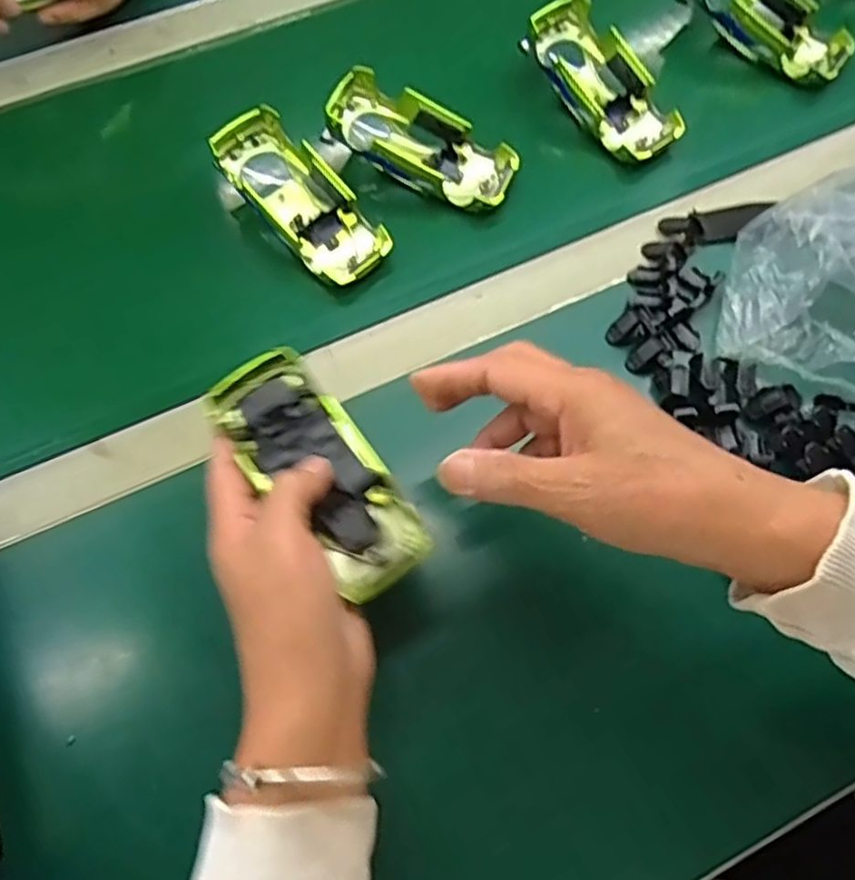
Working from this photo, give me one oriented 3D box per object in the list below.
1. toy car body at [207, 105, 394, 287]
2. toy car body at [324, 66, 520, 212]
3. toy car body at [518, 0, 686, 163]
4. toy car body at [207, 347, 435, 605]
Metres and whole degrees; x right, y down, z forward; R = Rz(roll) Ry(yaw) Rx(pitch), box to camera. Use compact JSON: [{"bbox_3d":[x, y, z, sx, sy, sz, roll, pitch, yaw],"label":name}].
[{"bbox_3d":[-0.088,-0.160,0.473,0.060,0.034,0.140,-39,83,-16],"label":"toy car body"},{"bbox_3d":[-0.006,-0.205,0.491,0.134,0.031,0.061,29,68,-2],"label":"toy car body"},{"bbox_3d":[0.126,-0.263,0.515,0.057,0.033,0.137,-32,82,-13],"label":"toy car body"},{"bbox_3d":[-0.054,0.015,0.349,0.053,0.028,0.133,-37,75,-15],"label":"toy car body"}]

